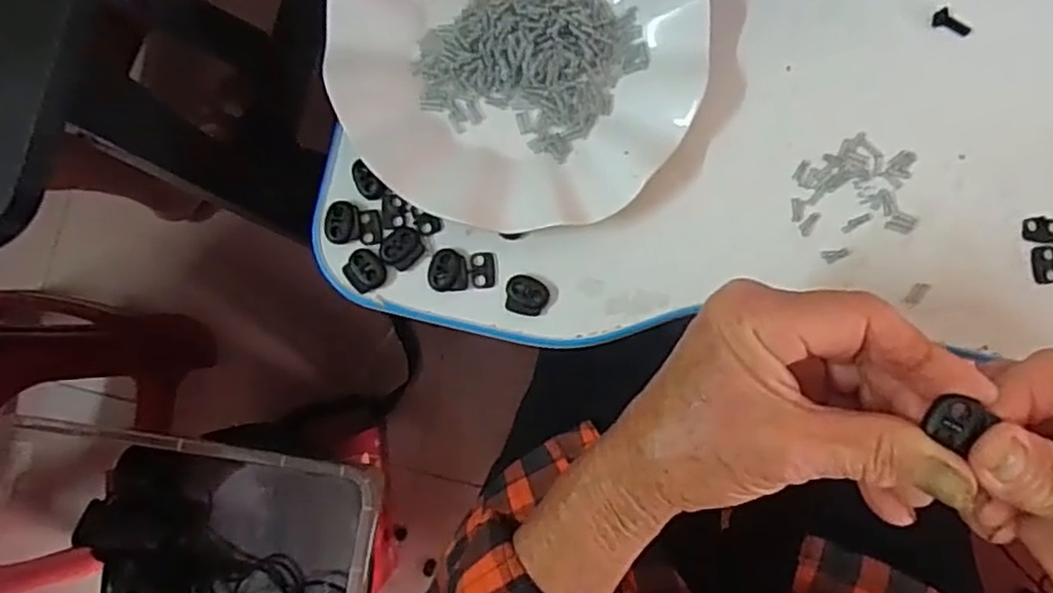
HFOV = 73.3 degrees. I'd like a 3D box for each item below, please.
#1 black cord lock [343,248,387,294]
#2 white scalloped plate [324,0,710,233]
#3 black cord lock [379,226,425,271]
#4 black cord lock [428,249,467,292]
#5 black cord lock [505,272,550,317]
[{"bbox_3d":[-0.081,-0.013,0.354,0.020,0.004,0.020,42,88,5],"label":"black cord lock"},{"bbox_3d":[-0.006,-0.124,0.351,0.177,0.023,0.176,3,86,2],"label":"white scalloped plate"},{"bbox_3d":[-0.063,-0.025,0.354,0.019,0.004,0.021,42,88,5],"label":"black cord lock"},{"bbox_3d":[-0.039,-0.013,0.353,0.019,0.004,0.021,-6,85,2],"label":"black cord lock"},{"bbox_3d":[0.000,-0.001,0.349,0.021,0.008,0.020,9,86,3],"label":"black cord lock"}]

